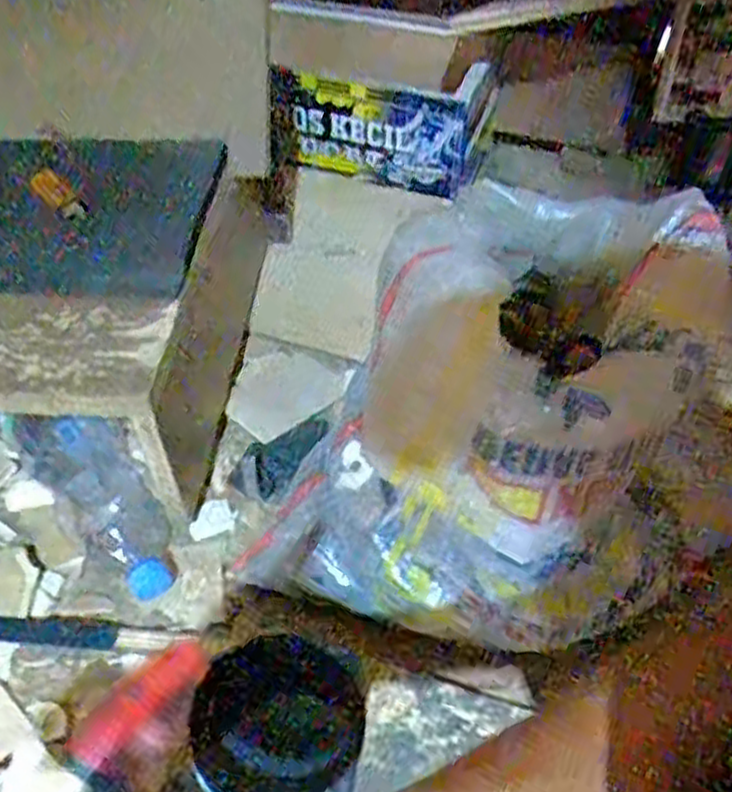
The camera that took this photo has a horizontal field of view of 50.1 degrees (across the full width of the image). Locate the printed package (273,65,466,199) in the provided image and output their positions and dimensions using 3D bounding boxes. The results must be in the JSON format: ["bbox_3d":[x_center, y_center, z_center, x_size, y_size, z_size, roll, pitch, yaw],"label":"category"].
[{"bbox_3d":[0.002,-0.314,0.941,0.225,0.144,0.028,19,50,17],"label":"printed package"}]

